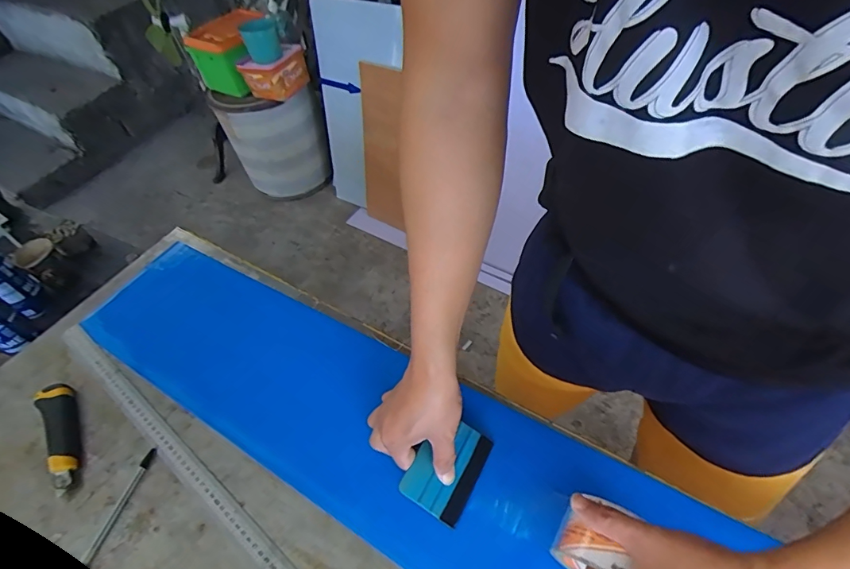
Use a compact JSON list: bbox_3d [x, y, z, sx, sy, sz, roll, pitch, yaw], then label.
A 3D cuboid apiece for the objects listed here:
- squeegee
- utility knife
[{"bbox_3d":[0.025,0.192,0.482,0.070,0.006,0.096,36,64,-4],"label":"squeegee"},{"bbox_3d":[-0.457,0.187,0.566,0.043,0.019,0.148,-29,53,-17],"label":"utility knife"}]

